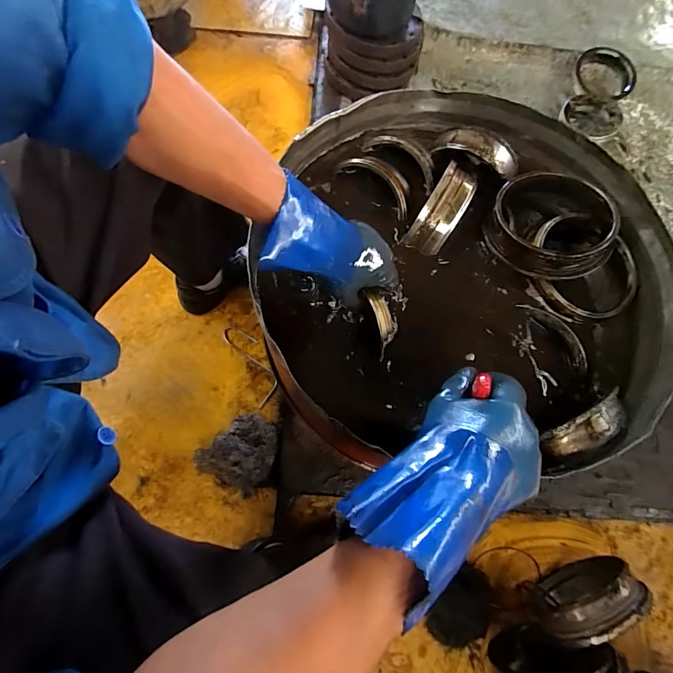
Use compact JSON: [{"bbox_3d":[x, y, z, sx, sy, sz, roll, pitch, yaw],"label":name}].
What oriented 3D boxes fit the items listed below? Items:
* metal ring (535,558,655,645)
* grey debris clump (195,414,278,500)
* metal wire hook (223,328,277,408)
[{"bbox_3d":[0.432,0.459,0.683,0.176,0.191,0.070,-23,73,-10],"label":"metal ring"},{"bbox_3d":[-0.187,0.235,0.789,0.144,0.070,0.154,35,73,10],"label":"grey debris clump"},{"bbox_3d":[-0.192,0.058,0.886,0.062,0.011,0.201,-29,74,-12],"label":"metal wire hook"}]

